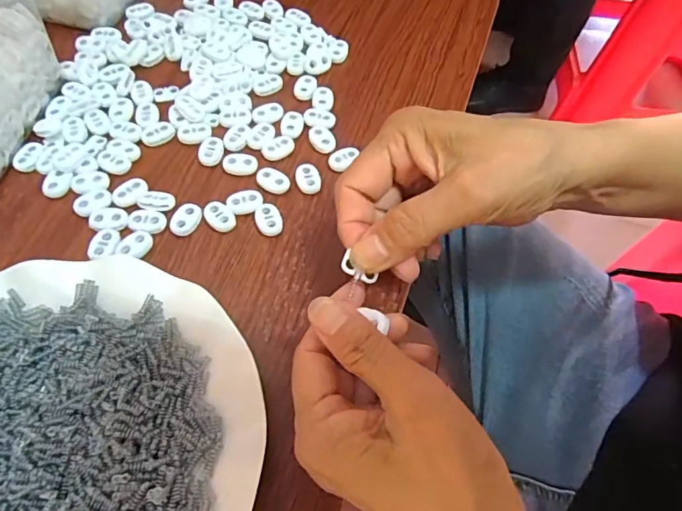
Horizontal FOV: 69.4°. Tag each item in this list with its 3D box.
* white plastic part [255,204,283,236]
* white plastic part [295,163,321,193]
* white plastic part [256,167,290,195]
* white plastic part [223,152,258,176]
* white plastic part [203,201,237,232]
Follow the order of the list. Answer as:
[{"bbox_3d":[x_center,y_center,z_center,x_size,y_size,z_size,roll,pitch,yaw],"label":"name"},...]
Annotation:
[{"bbox_3d":[-0.045,-0.023,0.306,0.015,0.004,0.023,-22,64,-16],"label":"white plastic part"},{"bbox_3d":[-0.021,-0.051,0.323,0.015,0.005,0.021,-13,62,-11],"label":"white plastic part"},{"bbox_3d":[-0.044,-0.049,0.320,0.022,0.007,0.014,20,61,8],"label":"white plastic part"},{"bbox_3d":[-0.067,-0.061,0.327,0.022,0.006,0.015,12,60,3],"label":"white plastic part"},{"bbox_3d":[-0.075,-0.024,0.306,0.016,0.006,0.021,-39,69,-23],"label":"white plastic part"}]

